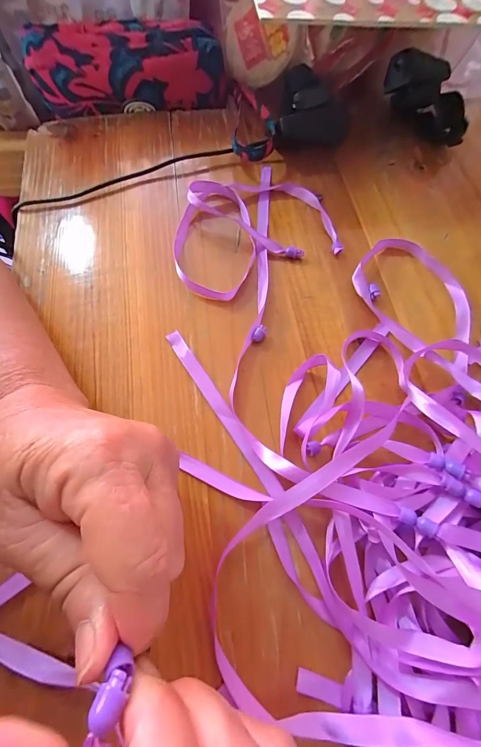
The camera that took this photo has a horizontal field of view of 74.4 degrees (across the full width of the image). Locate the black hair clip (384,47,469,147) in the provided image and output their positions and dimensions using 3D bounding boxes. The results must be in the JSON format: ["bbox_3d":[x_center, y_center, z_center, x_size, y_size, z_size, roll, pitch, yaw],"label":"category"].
[{"bbox_3d":[0.188,-0.274,0.323,0.066,0.045,0.080,-7,68,-5],"label":"black hair clip"}]

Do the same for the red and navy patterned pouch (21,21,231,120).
[{"bbox_3d":[-0.105,-0.294,0.310,0.181,0.061,0.047,-9,68,-6],"label":"red and navy patterned pouch"}]

